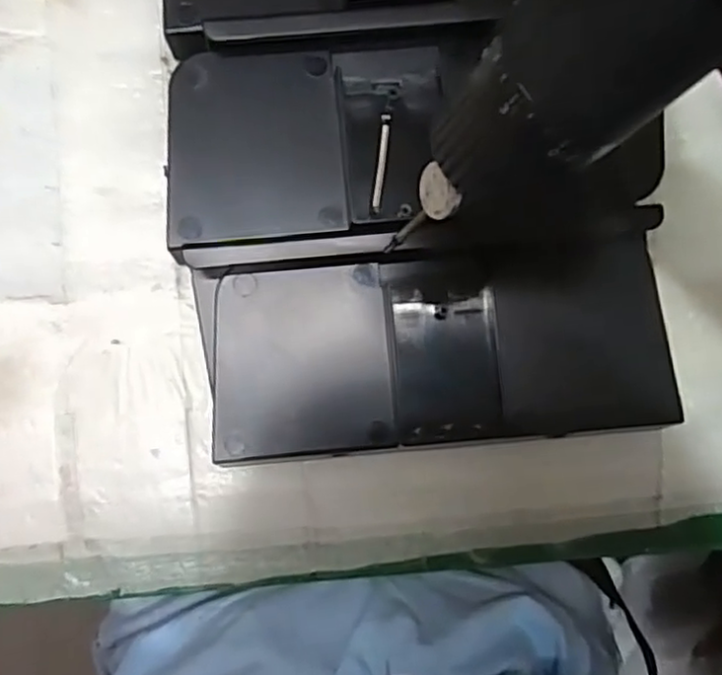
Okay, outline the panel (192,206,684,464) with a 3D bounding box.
[{"bbox_3d":[0.027,0.003,0.253,0.162,0.022,0.072,-7,90,-4],"label":"panel"}]

